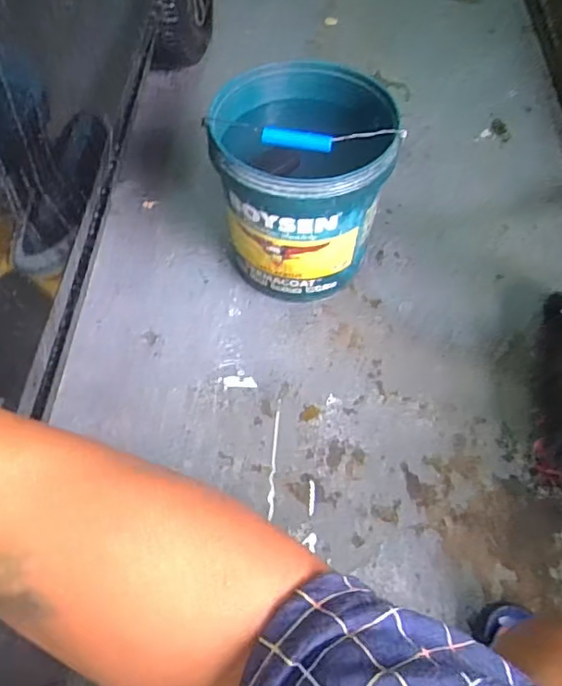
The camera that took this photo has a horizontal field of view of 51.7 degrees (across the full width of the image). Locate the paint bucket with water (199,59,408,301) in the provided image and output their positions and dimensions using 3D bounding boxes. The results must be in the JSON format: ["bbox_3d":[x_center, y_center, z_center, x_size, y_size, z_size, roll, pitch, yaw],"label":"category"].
[{"bbox_3d":[0.033,-0.274,1.020,0.283,0.381,0.280,-1,55,1],"label":"paint bucket with water"}]

